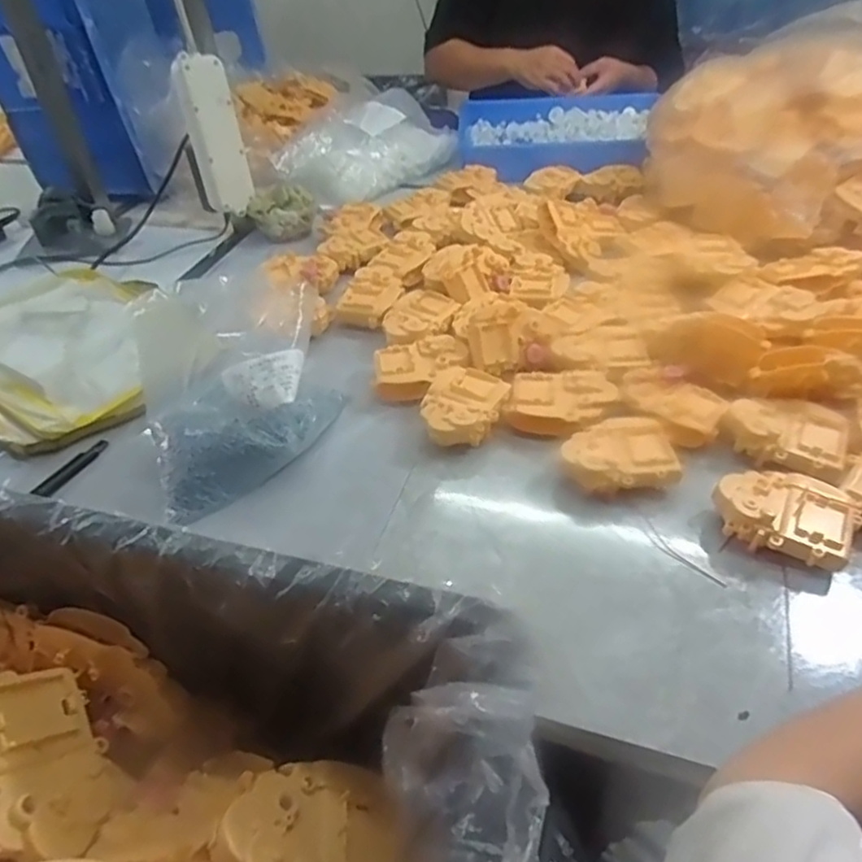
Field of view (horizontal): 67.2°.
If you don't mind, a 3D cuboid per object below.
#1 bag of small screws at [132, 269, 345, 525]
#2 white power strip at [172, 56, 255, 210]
[{"bbox_3d":[-0.179,-0.052,0.586,0.185,0.153,0.156,-24,45,-20],"label":"bag of small screws"},{"bbox_3d":[-0.276,-0.377,0.832,0.065,0.172,0.045,-16,43,-12],"label":"white power strip"}]

